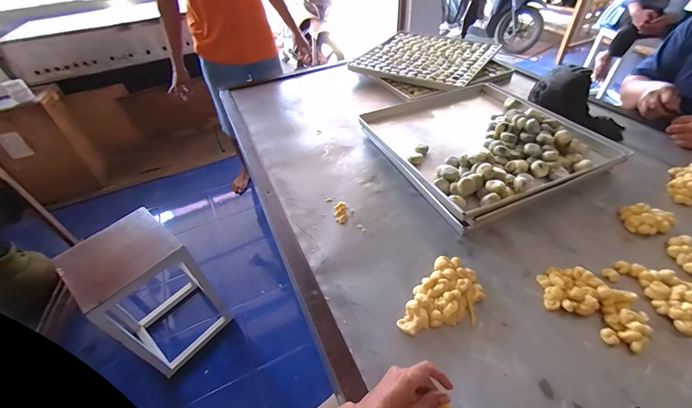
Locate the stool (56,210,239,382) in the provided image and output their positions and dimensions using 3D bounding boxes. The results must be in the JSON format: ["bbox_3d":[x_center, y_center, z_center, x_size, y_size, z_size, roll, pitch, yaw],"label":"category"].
[{"bbox_3d":[-0.738,0.350,1.182,0.330,0.569,0.304,28,53,29],"label":"stool"}]

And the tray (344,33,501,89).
[{"bbox_3d":[0.364,-0.677,1.387,0.524,0.025,0.511,24,51,27],"label":"tray"}]

